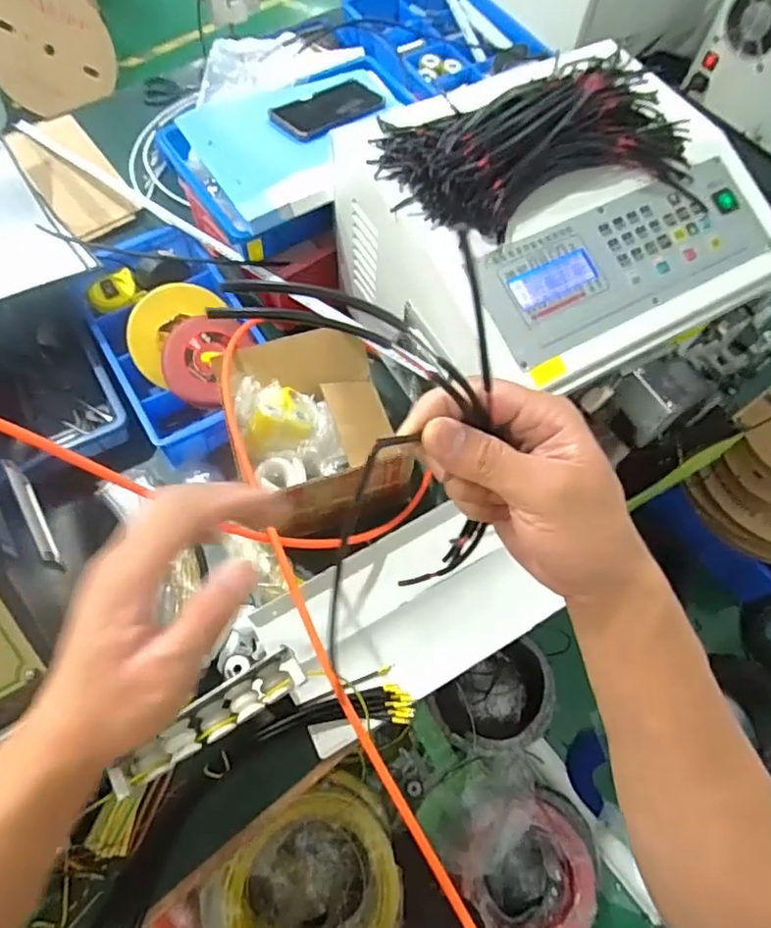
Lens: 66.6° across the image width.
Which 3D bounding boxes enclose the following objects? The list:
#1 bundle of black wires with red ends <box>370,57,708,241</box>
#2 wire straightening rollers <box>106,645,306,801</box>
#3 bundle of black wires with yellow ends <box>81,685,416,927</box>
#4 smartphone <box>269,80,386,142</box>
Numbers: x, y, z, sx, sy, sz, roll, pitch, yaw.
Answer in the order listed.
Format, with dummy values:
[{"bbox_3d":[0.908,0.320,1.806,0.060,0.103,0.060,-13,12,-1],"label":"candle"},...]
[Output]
[{"bbox_3d":[0.166,-0.355,0.636,0.349,0.069,0.194,-15,67,-10],"label":"bundle of black wires with red ends"},{"bbox_3d":[-0.162,0.235,0.542,0.182,0.026,0.038,-29,70,-15],"label":"wire straightening rollers"},{"bbox_3d":[-0.164,0.358,0.620,0.421,0.090,0.125,-38,72,-18],"label":"bundle of black wires with yellow ends"},{"bbox_3d":[-0.078,-0.506,0.839,0.164,0.013,0.076,-38,80,-25],"label":"smartphone"}]

